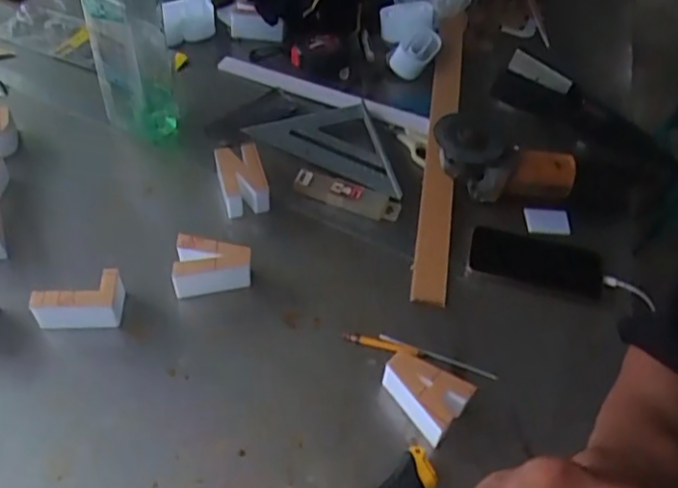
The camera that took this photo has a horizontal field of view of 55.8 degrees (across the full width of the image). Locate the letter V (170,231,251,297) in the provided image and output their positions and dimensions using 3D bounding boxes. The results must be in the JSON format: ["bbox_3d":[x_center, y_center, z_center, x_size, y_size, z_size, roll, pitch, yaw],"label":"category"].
[{"bbox_3d":[-0.144,0.024,0.726,0.086,0.048,0.060,-8,51,-10],"label":"letter V"}]

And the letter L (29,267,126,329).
[{"bbox_3d":[-0.278,0.061,0.687,0.090,0.053,0.051,-2,50,-6],"label":"letter L"}]

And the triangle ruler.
[{"bbox_3d":[-0.025,-0.119,0.850,0.162,0.021,0.186,-14,52,-5],"label":"triangle ruler"}]

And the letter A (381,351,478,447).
[{"bbox_3d":[0.091,0.150,0.648,0.059,0.048,0.089,-27,56,-24],"label":"letter A"}]

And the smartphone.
[{"bbox_3d":[0.240,0.019,0.780,0.156,0.012,0.078,12,50,7],"label":"smartphone"}]

